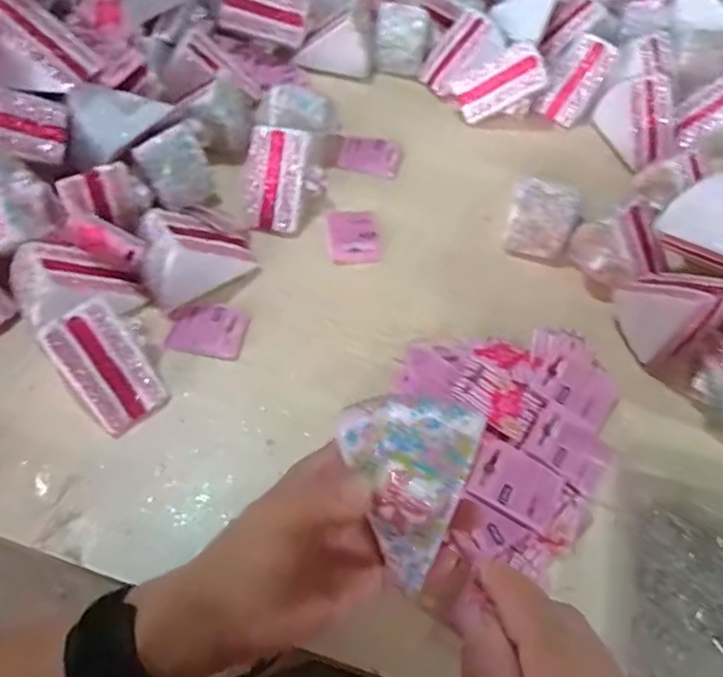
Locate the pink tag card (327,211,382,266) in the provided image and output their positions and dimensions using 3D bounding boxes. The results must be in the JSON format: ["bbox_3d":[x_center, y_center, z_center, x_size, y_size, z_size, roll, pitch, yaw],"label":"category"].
[{"bbox_3d":[-0.006,-0.088,0.538,0.046,0.004,0.060,1,58,-13],"label":"pink tag card"}]

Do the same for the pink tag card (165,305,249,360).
[{"bbox_3d":[-0.117,-0.005,0.471,0.055,0.006,0.042,11,61,-1],"label":"pink tag card"}]

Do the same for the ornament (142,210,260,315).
[{"bbox_3d":[-0.131,-0.071,0.475,0.084,0.059,0.048,-35,66,-24],"label":"ornament"}]

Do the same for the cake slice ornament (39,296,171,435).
[{"bbox_3d":[-0.170,0.019,0.411,0.051,0.057,0.069,-35,66,-24],"label":"cake slice ornament"}]

